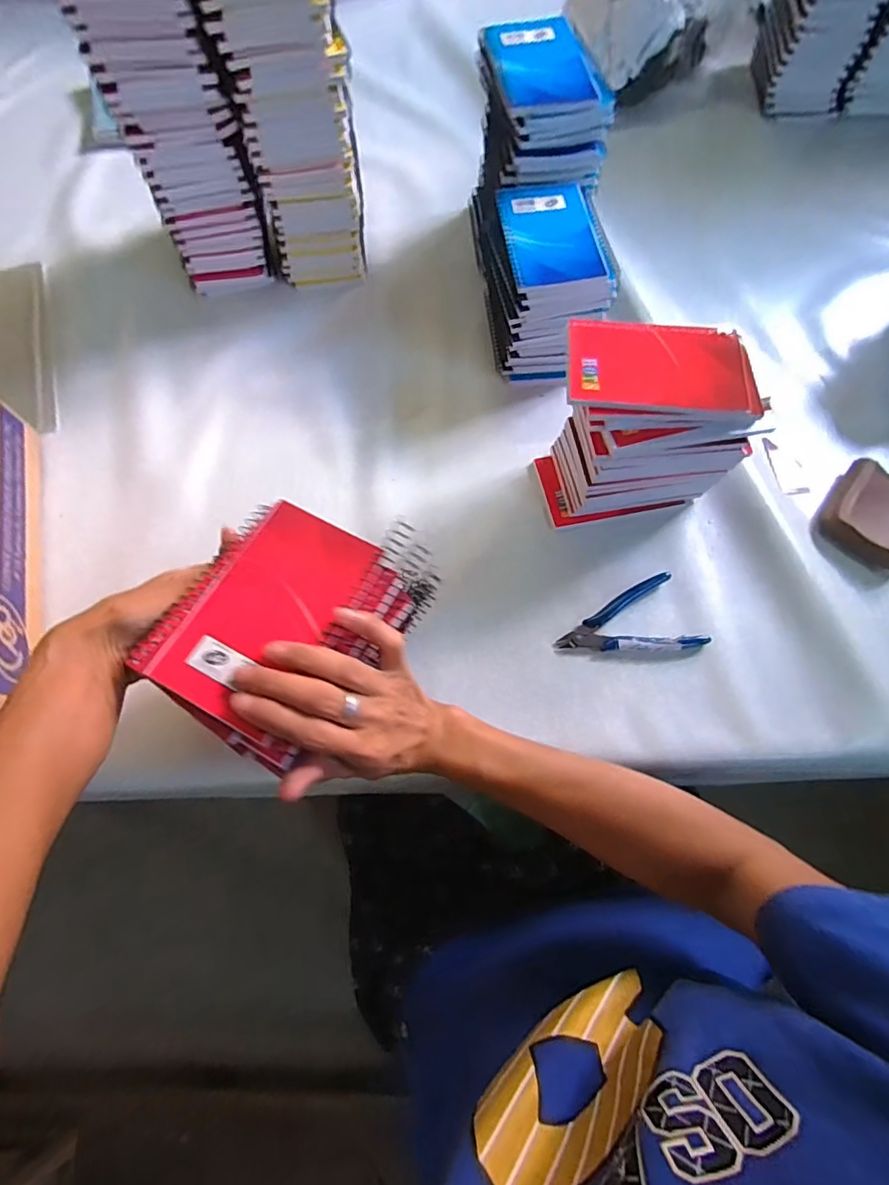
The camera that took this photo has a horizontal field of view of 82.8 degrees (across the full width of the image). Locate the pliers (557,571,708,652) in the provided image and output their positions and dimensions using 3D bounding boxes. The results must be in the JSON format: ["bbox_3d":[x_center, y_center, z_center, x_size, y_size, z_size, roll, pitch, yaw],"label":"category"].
[{"bbox_3d":[0.156,0.026,0.439,0.120,0.015,0.070,-15,70,-4],"label":"pliers"}]

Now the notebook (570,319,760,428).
[{"bbox_3d":[0.164,-0.171,0.380,0.140,0.009,0.077,7,76,-2],"label":"notebook"}]

